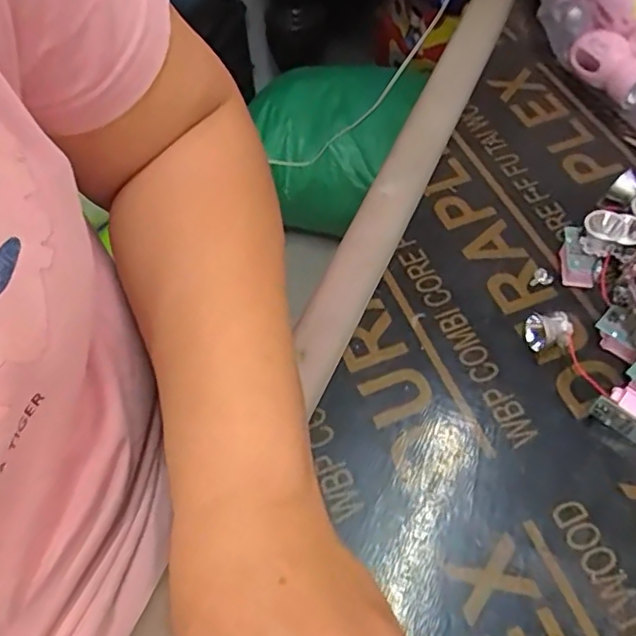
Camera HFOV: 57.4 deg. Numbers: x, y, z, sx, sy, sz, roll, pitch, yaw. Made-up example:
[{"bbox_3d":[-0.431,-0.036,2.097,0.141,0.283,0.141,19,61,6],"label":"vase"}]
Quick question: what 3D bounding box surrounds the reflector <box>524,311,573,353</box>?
[{"bbox_3d":[0.127,0.006,0.325,0.019,0.019,0.018,-22,59,-11],"label":"reflector"}]

